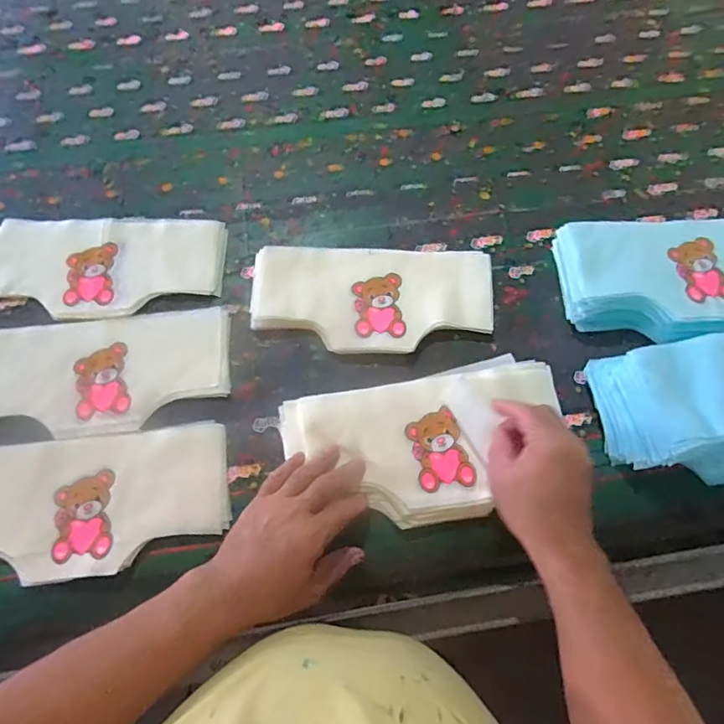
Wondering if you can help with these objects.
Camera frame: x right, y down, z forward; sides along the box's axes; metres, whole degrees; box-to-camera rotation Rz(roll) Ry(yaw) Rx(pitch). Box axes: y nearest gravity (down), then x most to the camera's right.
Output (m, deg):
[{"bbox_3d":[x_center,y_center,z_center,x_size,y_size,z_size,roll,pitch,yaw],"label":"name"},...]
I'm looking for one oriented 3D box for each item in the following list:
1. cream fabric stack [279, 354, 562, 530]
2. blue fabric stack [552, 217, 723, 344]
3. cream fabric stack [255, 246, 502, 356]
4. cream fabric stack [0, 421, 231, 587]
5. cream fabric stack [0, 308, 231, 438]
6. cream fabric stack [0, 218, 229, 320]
[{"bbox_3d":[0.074,0.088,0.528,0.299,0.026,0.159,-11,67,-6],"label":"cream fabric stack"},{"bbox_3d":[0.393,-0.100,0.595,0.294,0.057,0.148,-4,67,-3],"label":"blue fabric stack"},{"bbox_3d":[0.014,-0.076,0.598,0.289,0.023,0.133,1,66,-1],"label":"cream fabric stack"},{"bbox_3d":[-0.289,0.144,0.505,0.294,0.014,0.140,-5,67,-3],"label":"cream fabric stack"},{"bbox_3d":[-0.299,0.012,0.562,0.287,0.007,0.138,-6,67,-3],"label":"cream fabric stack"},{"bbox_3d":[-0.324,-0.121,0.617,0.297,0.009,0.139,0,66,-1],"label":"cream fabric stack"}]

